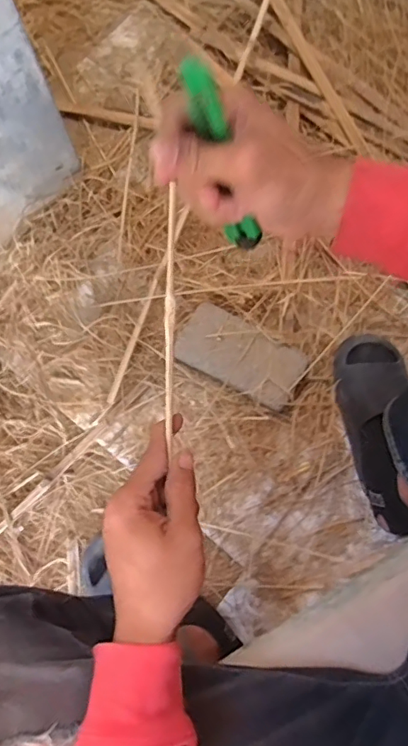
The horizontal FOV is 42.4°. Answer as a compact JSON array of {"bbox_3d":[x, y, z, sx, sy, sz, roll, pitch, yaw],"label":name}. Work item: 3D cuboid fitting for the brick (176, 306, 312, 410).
[{"bbox_3d":[0.059,-0.029,0.886,0.208,0.045,0.100,29,77,9],"label":"brick"}]

